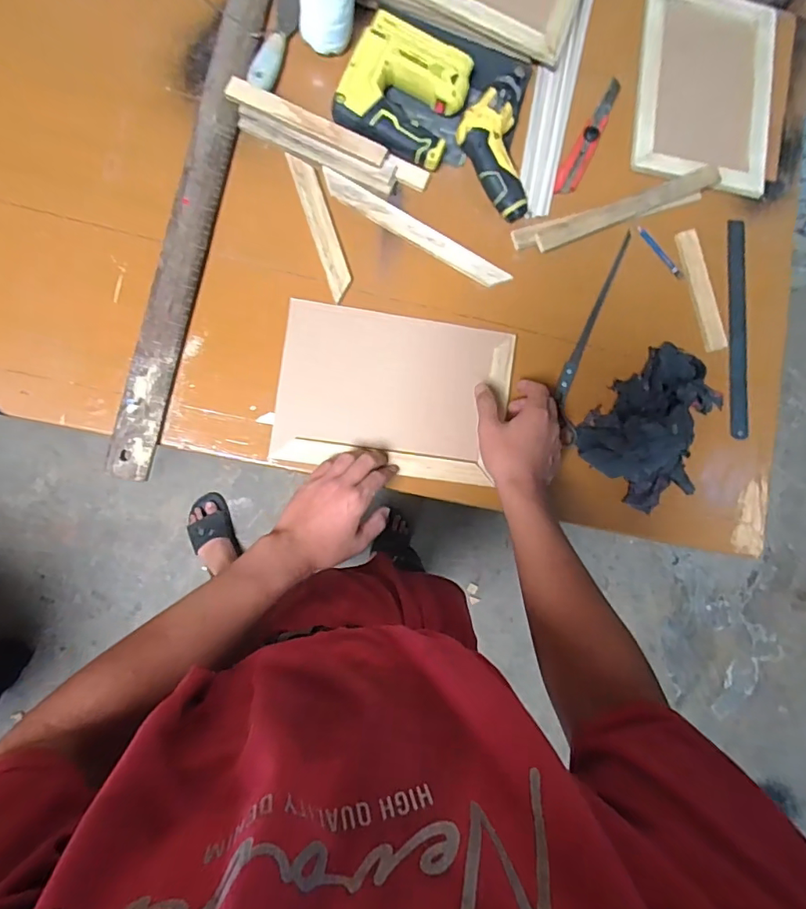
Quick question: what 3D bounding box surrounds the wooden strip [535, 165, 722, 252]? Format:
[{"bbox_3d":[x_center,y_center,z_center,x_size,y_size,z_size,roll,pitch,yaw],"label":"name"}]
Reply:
[{"bbox_3d":[0.322,-0.350,0.712,0.296,0.013,0.029,-23,88,-8],"label":"wooden strip"}]

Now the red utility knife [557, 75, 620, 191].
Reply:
[{"bbox_3d":[0.266,-0.451,0.707,0.030,0.012,0.193,28,83,-4],"label":"red utility knife"}]

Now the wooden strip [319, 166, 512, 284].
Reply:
[{"bbox_3d":[0.017,-0.302,0.674,0.272,0.013,0.035,28,83,-4],"label":"wooden strip"}]

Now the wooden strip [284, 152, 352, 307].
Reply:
[{"bbox_3d":[-0.105,-0.298,0.654,0.032,0.005,0.194,-19,88,-8],"label":"wooden strip"}]

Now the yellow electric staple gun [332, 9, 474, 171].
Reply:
[{"bbox_3d":[0.002,-0.473,0.657,0.150,0.039,0.154,23,83,-4],"label":"yellow electric staple gun"}]

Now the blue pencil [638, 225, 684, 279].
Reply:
[{"bbox_3d":[0.370,-0.290,0.722,0.011,0.006,0.095,-42,93,-8],"label":"blue pencil"}]

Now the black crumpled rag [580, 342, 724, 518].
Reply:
[{"bbox_3d":[0.356,-0.041,0.667,0.157,0.077,0.208,43,82,-2],"label":"black crumpled rag"}]

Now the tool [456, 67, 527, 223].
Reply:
[{"bbox_3d":[0.122,-0.420,0.671,0.100,0.043,0.198,-6,86,-7],"label":"tool"}]

